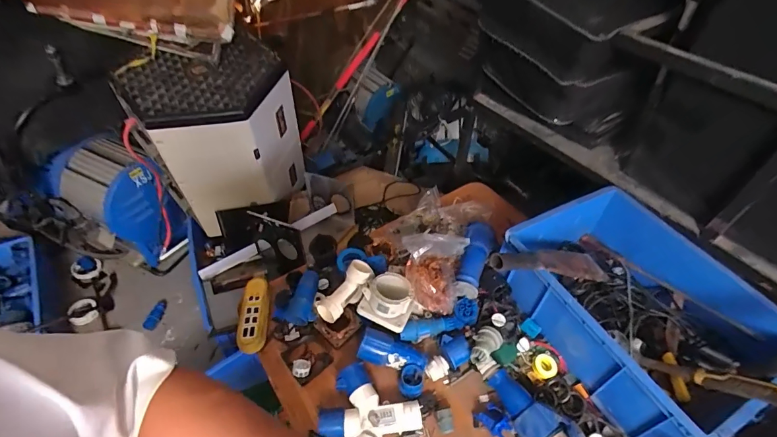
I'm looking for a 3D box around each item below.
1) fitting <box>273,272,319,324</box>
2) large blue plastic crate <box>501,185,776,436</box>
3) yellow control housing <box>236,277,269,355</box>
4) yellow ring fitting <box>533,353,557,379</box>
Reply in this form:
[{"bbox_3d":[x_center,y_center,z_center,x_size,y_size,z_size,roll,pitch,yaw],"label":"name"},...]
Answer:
[{"bbox_3d":[-0.204,0.175,0.880,0.094,0.051,0.111,-1,47,-4],"label":"fitting"},{"bbox_3d":[0.519,0.175,0.832,0.377,0.163,0.458,-20,51,-21],"label":"large blue plastic crate"},{"bbox_3d":[-0.301,0.212,0.889,0.065,0.025,0.168,-6,48,-9],"label":"yellow control housing"},{"bbox_3d":[0.323,0.305,0.817,0.043,0.021,0.044,2,47,-2],"label":"yellow ring fitting"}]

